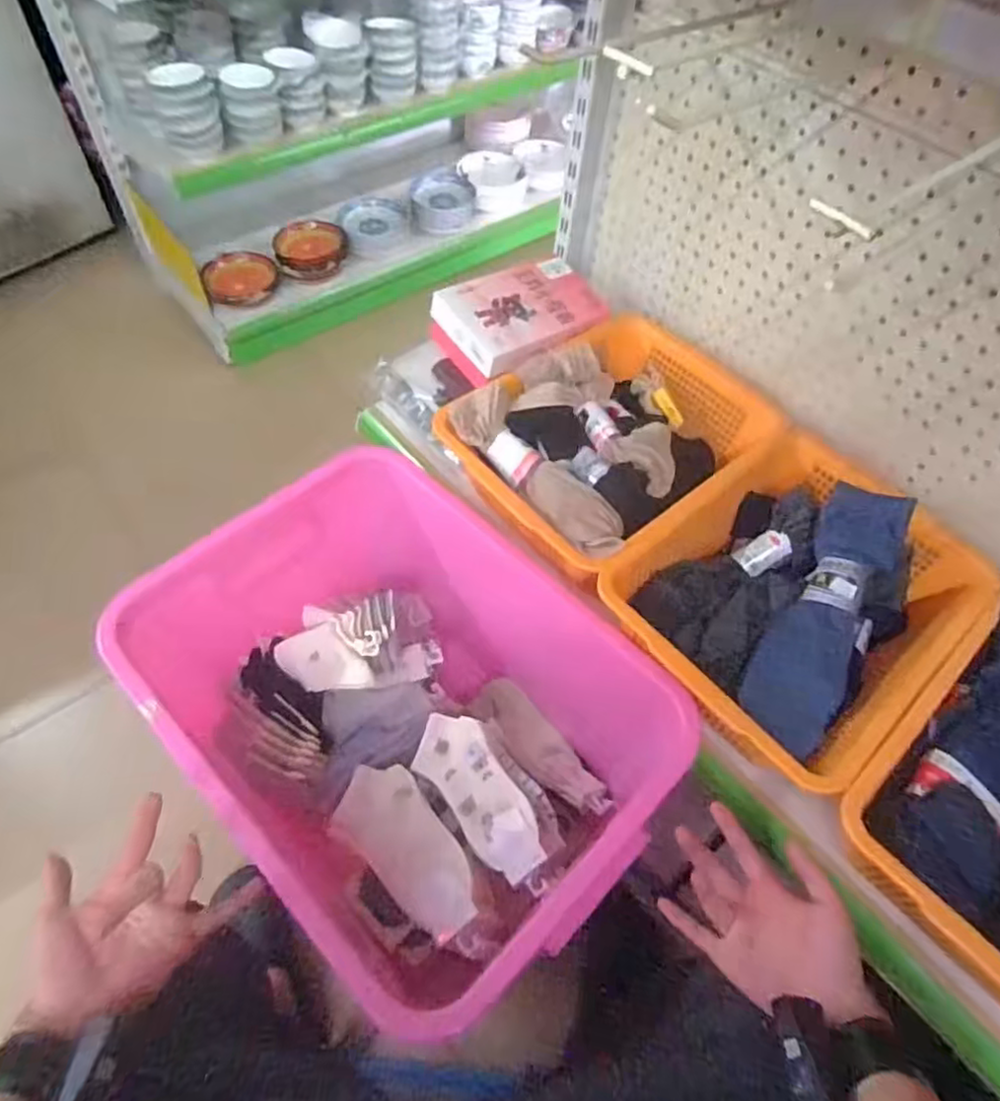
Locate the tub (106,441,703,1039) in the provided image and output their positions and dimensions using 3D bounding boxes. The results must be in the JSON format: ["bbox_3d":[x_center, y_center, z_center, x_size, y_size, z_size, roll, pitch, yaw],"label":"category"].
[{"bbox_3d":[-0.102,0.193,0.806,0.425,0.292,0.546,-38,66,-25],"label":"tub"}]

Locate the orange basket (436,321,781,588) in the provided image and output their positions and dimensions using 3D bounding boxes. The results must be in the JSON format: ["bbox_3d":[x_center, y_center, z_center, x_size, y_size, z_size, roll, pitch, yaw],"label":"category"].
[{"bbox_3d":[0.148,-0.151,0.847,0.367,0.112,0.276,-35,65,-24],"label":"orange basket"}]

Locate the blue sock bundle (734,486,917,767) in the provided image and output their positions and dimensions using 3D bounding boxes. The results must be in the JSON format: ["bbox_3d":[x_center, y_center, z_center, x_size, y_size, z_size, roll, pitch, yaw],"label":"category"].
[{"bbox_3d":[0.330,0.061,0.686,0.089,0.035,0.299,26,72,14],"label":"blue sock bundle"}]

